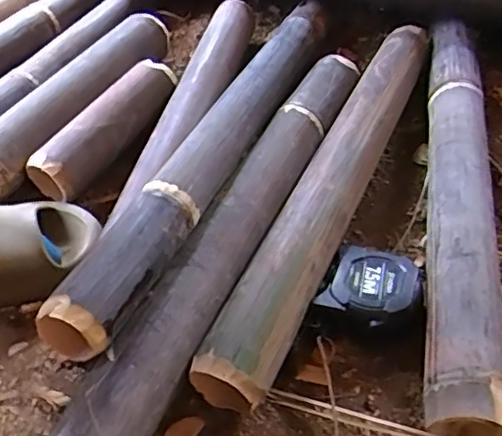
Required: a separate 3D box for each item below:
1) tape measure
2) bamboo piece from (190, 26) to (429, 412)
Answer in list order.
[{"bbox_3d":[0.102,0.063,0.514,0.078,0.041,0.077,12,45,15],"label":"tape measure"},{"bbox_3d":[0.094,-0.044,0.606,0.065,0.069,0.539,18,49,17],"label":"bamboo piece"}]

